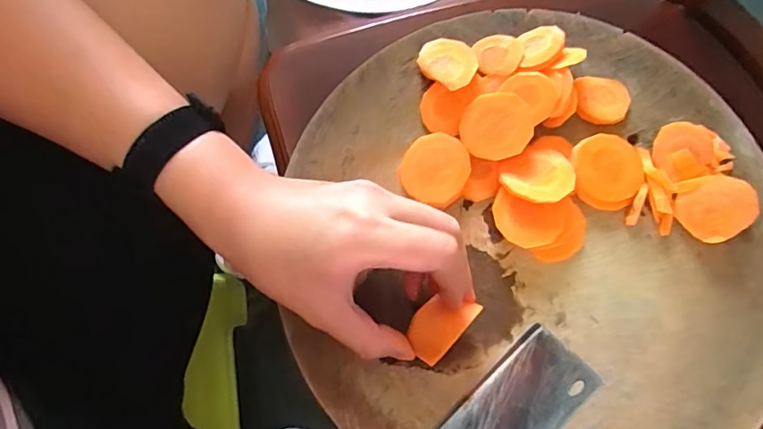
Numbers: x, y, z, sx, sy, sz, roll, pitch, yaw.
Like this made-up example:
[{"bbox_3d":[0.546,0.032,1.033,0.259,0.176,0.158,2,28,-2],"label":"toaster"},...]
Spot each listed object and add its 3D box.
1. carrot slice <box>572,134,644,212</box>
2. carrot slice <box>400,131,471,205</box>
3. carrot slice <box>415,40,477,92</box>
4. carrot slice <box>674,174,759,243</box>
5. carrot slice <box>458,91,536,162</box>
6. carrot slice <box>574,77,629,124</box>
[{"bbox_3d":[0.154,-0.029,0.345,0.048,0.009,0.050,-13,77,-4],"label":"carrot slice"},{"bbox_3d":[0.037,-0.032,0.344,0.043,0.010,0.047,0,77,-1],"label":"carrot slice"},{"bbox_3d":[0.049,-0.109,0.359,0.044,0.009,0.044,-3,56,4],"label":"carrot slice"},{"bbox_3d":[0.217,-0.004,0.329,0.043,0.006,0.039,-41,69,26],"label":"carrot slice"},{"bbox_3d":[0.076,-0.059,0.340,0.046,0.005,0.045,-15,74,20],"label":"carrot slice"},{"bbox_3d":[0.156,-0.082,0.361,0.037,0.006,0.036,7,77,1],"label":"carrot slice"}]

